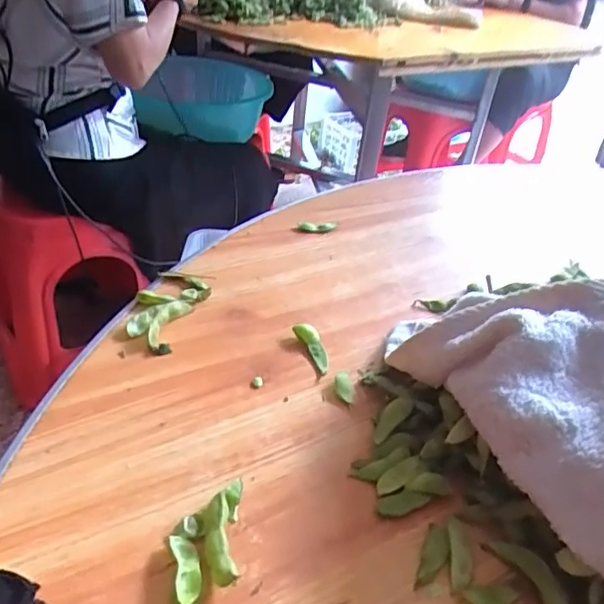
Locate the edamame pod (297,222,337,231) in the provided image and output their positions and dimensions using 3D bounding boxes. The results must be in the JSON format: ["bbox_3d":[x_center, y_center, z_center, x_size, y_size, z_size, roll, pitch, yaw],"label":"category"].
[{"bbox_3d":[0.016,-0.076,0.568,0.038,0.007,0.011,0,36,-8],"label":"edamame pod"}]

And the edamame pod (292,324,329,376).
[{"bbox_3d":[0.009,0.033,0.415,0.012,0.008,0.048,-13,52,-24],"label":"edamame pod"}]

